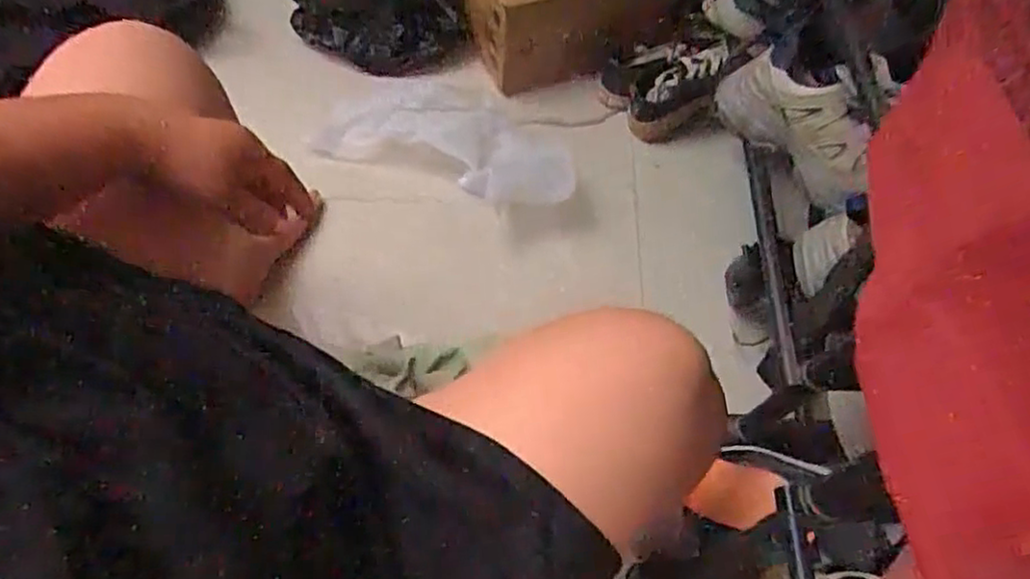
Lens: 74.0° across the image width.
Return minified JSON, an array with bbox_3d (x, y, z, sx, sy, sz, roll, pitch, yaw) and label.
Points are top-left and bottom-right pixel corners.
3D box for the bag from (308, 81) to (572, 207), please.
[{"bbox_3d":[-0.092,-0.225,0.990,0.388,0.034,0.167,17,69,19],"label":"bag"}]

